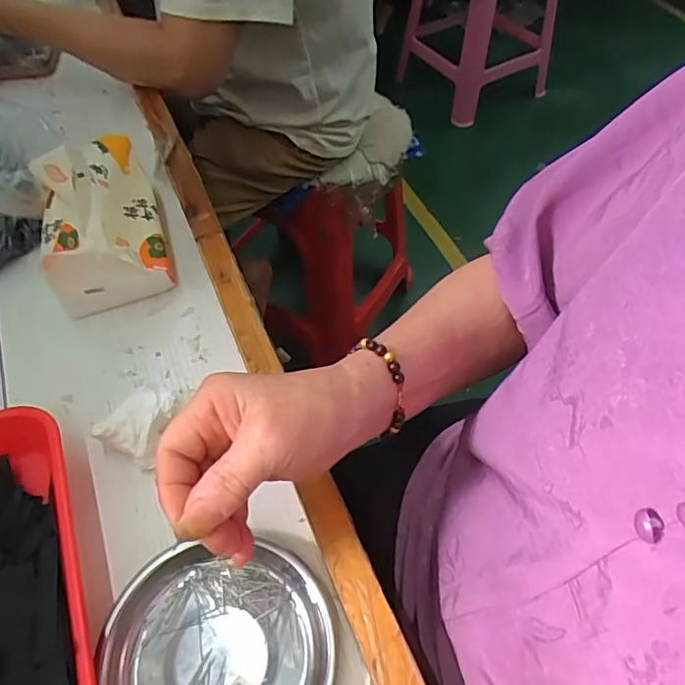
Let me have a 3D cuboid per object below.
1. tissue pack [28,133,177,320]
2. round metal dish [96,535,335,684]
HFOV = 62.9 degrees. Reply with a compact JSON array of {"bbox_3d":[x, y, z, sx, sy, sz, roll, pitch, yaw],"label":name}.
[{"bbox_3d":[-0.206,-0.105,0.473,0.096,0.089,0.137,-20,57,-14],"label":"tissue pack"},{"bbox_3d":[-0.069,0.179,0.316,0.123,0.020,0.124,-16,56,-11],"label":"round metal dish"}]

